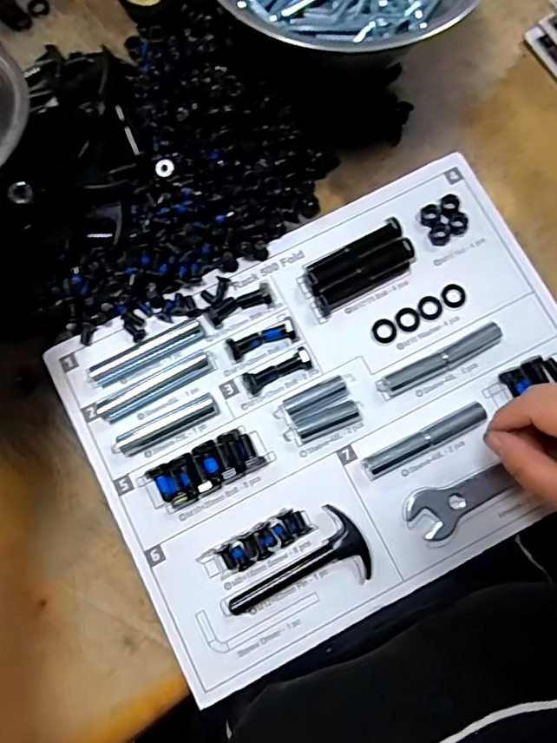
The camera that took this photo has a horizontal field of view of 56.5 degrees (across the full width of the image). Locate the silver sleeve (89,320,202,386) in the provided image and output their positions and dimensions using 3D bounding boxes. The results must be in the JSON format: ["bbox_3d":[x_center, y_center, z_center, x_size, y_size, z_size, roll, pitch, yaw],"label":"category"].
[{"bbox_3d":[-0.100,-0.016,0.393,0.088,0.012,0.017,-27,80,-5],"label":"silver sleeve"}]

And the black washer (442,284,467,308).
[{"bbox_3d":[0.138,-0.060,0.406,0.018,0.004,0.019,0,79,0],"label":"black washer"}]

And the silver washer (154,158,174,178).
[{"bbox_3d":[-0.088,-0.159,0.404,0.014,0.007,0.016,-20,93,-11],"label":"silver washer"}]

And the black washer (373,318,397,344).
[{"bbox_3d":[0.083,-0.032,0.401,0.017,0.004,0.019,-20,80,-4],"label":"black washer"}]

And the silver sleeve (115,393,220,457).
[{"bbox_3d":[-0.082,0.039,0.385,0.076,0.010,0.018,-26,80,-5],"label":"silver sleeve"}]

